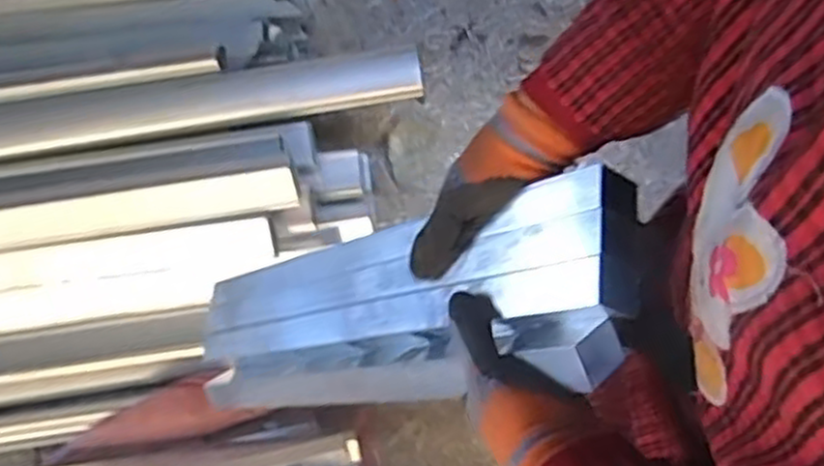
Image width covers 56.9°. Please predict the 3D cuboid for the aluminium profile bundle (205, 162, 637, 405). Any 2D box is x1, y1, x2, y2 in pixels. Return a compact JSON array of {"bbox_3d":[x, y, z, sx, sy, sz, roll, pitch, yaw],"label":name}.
[{"bbox_3d":[-0.041,0.072,0.645,0.033,0.534,0.134,17,68,-37],"label":"aluminium profile bundle"}]

